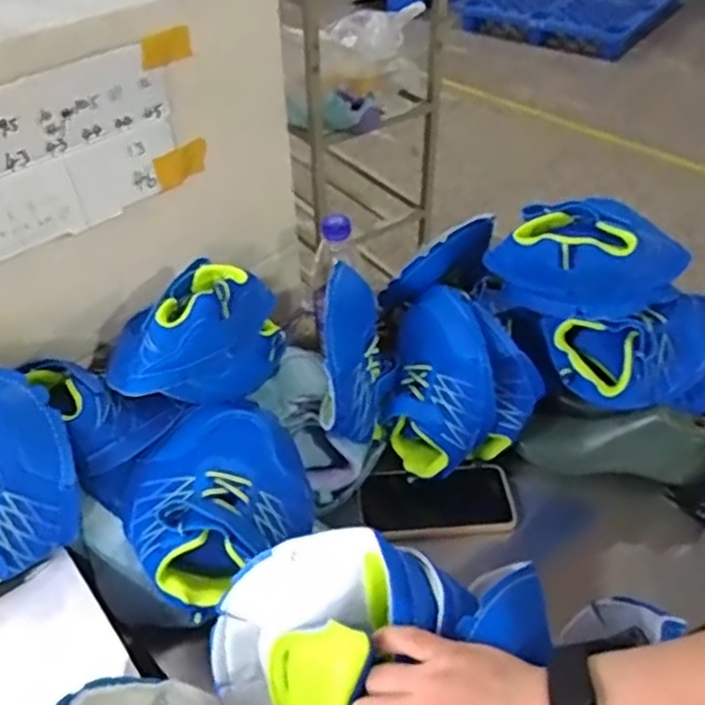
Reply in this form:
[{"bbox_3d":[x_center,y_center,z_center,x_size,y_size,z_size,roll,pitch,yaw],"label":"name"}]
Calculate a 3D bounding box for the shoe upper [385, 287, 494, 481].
[{"bbox_3d":[0.099,0.032,0.734,0.117,0.080,0.194,0,77,36],"label":"shoe upper"}]

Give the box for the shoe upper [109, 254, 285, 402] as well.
[{"bbox_3d":[-0.138,-0.013,0.630,0.167,0.121,0.083,-32,51,-30],"label":"shoe upper"}]

